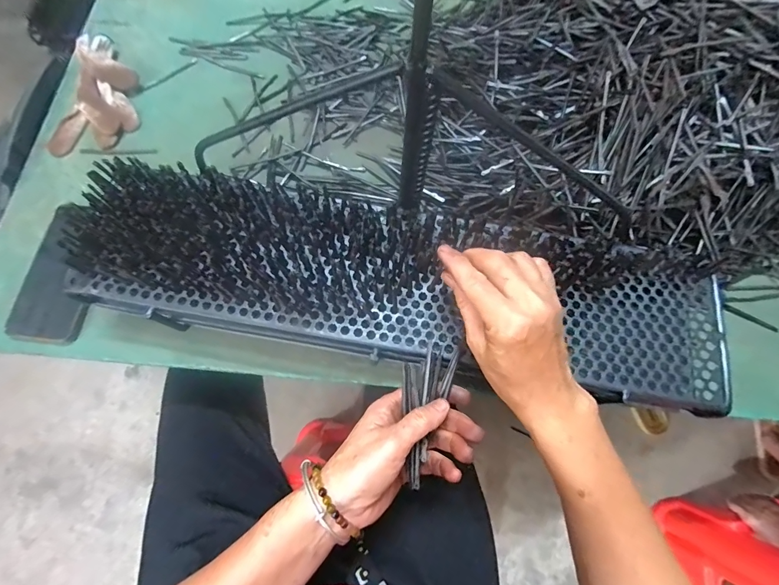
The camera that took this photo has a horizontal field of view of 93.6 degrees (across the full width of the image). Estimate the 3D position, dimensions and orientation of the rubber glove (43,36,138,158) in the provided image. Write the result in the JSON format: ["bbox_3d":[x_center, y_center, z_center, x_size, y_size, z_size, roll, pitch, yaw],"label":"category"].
[{"bbox_3d":[-0.403,-0.273,0.495,0.112,0.032,0.173,-9,74,-3],"label":"rubber glove"}]

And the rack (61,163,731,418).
[{"bbox_3d":[0.010,-0.012,0.334,0.577,0.041,0.138,9,74,0],"label":"rack"}]

